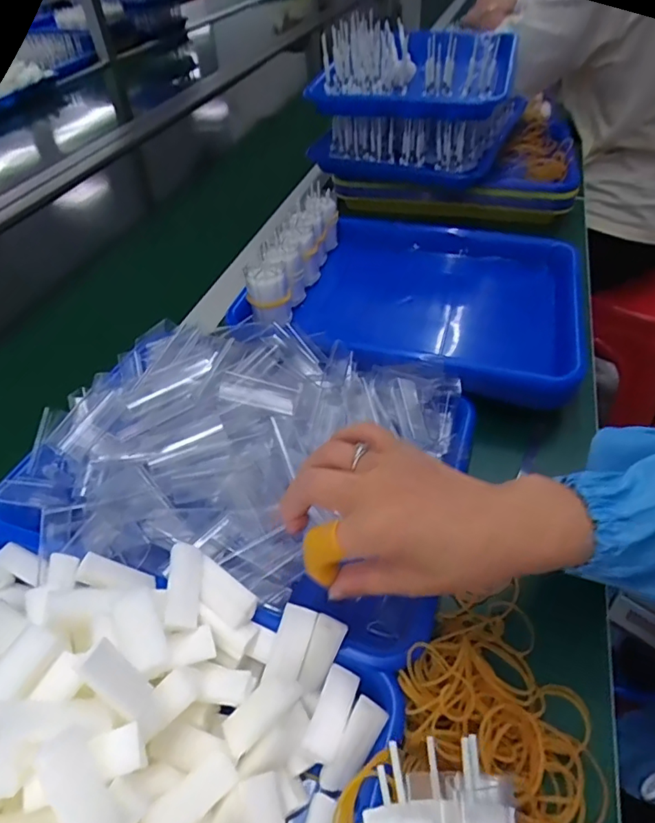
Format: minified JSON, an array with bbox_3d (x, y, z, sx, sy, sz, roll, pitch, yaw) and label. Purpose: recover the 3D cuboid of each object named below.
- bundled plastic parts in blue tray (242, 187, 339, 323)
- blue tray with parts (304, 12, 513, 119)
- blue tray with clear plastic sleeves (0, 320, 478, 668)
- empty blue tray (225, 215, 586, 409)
[{"bbox_3d":[-0.032,-0.171,0.556,0.040,0.057,0.195,11,48,14],"label":"bundled plastic parts in blue tray"},{"bbox_3d":[0.117,-0.437,0.652,0.239,0.088,0.150,16,49,18],"label":"blue tray with parts"},{"bbox_3d":[-0.060,0.023,0.397,0.311,0.088,0.227,12,48,15],"label":"blue tray with clear plastic sleeves"},{"bbox_3d":[0.096,-0.108,0.555,0.314,0.075,0.265,12,48,15],"label":"empty blue tray"}]

